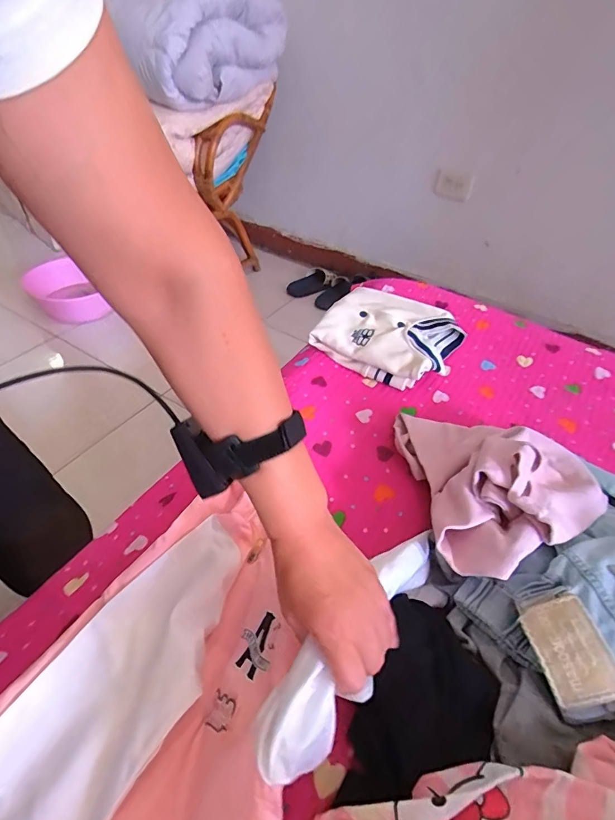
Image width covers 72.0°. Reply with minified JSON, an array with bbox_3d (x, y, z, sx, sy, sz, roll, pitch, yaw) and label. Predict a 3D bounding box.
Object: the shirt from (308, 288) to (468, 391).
[{"bbox_3d":[0.169,-0.153,0.863,0.258,0.063,0.236,26,48,19],"label":"shirt"}]

